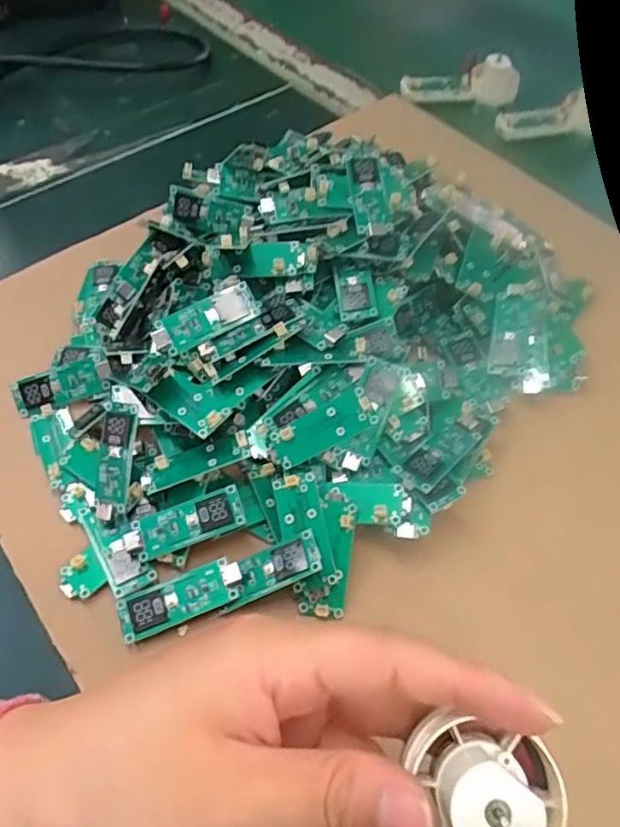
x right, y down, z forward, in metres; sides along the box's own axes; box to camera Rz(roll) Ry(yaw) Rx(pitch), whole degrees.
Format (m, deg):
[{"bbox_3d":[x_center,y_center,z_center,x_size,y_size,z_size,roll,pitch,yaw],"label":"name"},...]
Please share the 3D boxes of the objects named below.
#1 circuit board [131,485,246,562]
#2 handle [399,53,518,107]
[{"bbox_3d":[-0.053,0.047,0.263,0.047,0.004,0.019,-19,69,-1],"label":"circuit board"},{"bbox_3d":[0.120,-0.270,0.490,0.093,0.029,0.025,1,56,-2],"label":"handle"}]

